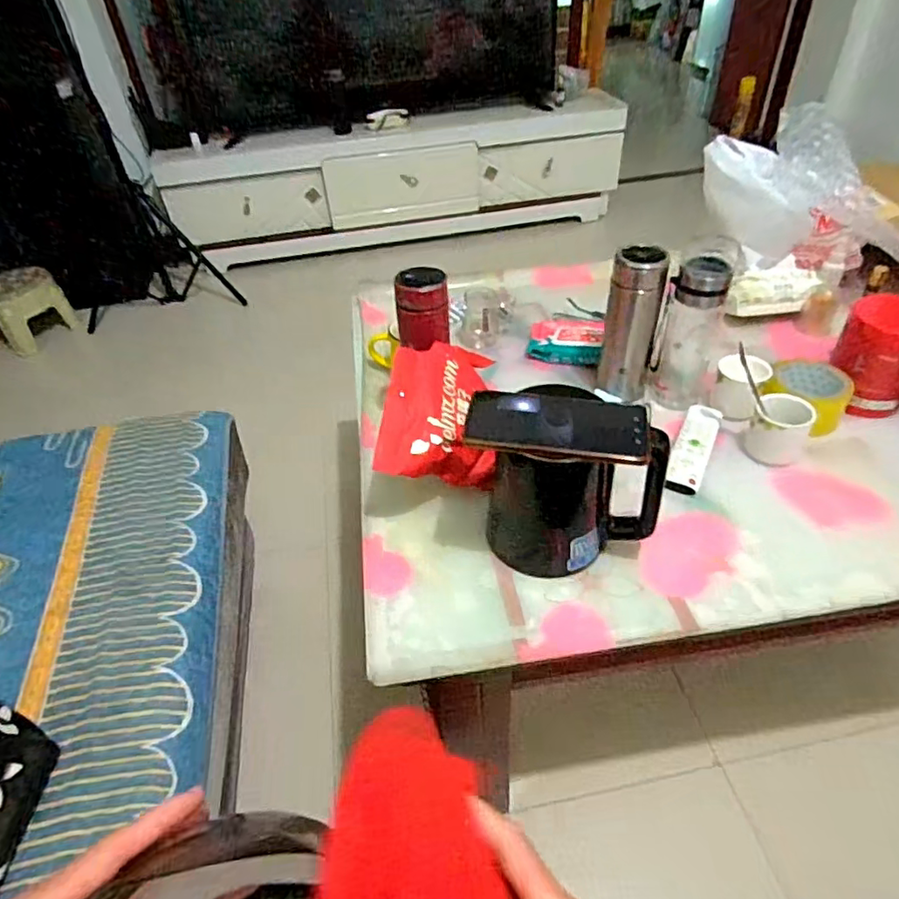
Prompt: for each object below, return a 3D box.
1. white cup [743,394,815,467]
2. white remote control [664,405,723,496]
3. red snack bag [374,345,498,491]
[{"bbox_3d":[0.402,-0.026,0.714,0.064,0.060,0.069,-3,43,2],"label":"white cup"},{"bbox_3d":[0.313,-0.006,0.750,0.042,0.016,0.175,20,47,21],"label":"white remote control"},{"bbox_3d":[-0.014,-0.039,0.687,0.132,0.125,0.167,-3,42,2],"label":"red snack bag"}]

